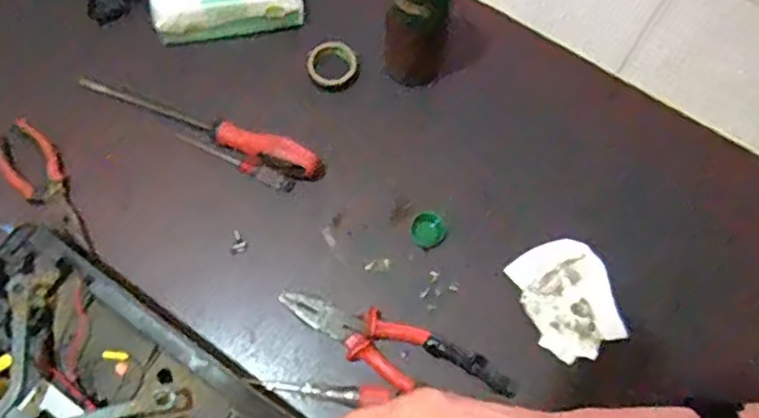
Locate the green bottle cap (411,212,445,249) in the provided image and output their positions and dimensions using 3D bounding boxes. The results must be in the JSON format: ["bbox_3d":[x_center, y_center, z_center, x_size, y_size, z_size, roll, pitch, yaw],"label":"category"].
[{"bbox_3d":[0.045,0.019,0.600,0.030,0.008,0.032,1,72,-2],"label":"green bottle cap"}]

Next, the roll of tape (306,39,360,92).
[{"bbox_3d":[-0.047,-0.143,0.647,0.050,0.013,0.050,1,72,-2],"label":"roll of tape"}]

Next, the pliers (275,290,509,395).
[{"bbox_3d":[0.013,0.121,0.556,0.206,0.019,0.049,19,72,4],"label":"pliers"}]

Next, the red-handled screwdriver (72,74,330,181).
[{"bbox_3d":[-0.171,-0.087,0.618,0.258,0.031,0.029,25,73,6],"label":"red-handled screwdriver"}]

